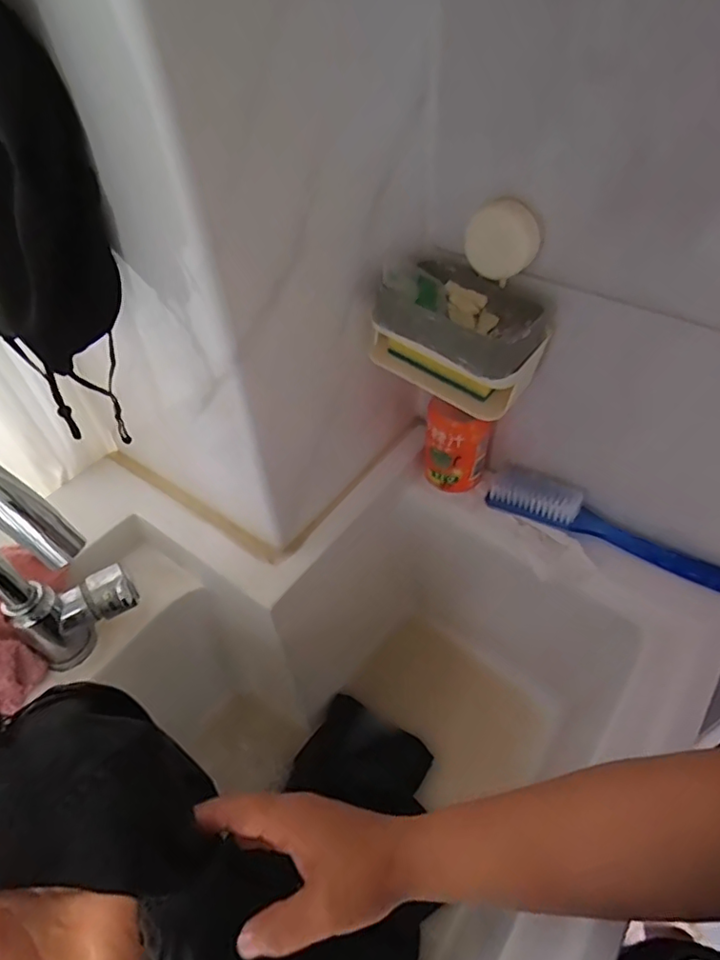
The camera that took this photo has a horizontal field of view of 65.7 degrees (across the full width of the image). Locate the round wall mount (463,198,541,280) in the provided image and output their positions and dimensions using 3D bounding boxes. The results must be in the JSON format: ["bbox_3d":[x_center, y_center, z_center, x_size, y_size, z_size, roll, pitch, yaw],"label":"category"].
[{"bbox_3d":[0.108,-0.183,0.425,0.055,0.053,0.013,11,50,12],"label":"round wall mount"}]

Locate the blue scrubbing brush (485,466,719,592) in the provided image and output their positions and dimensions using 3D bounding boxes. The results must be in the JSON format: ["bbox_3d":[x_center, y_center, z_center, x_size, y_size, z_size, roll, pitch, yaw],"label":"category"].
[{"bbox_3d":[0.231,0.048,0.532,0.220,0.031,0.045,30,56,26],"label":"blue scrubbing brush"}]

